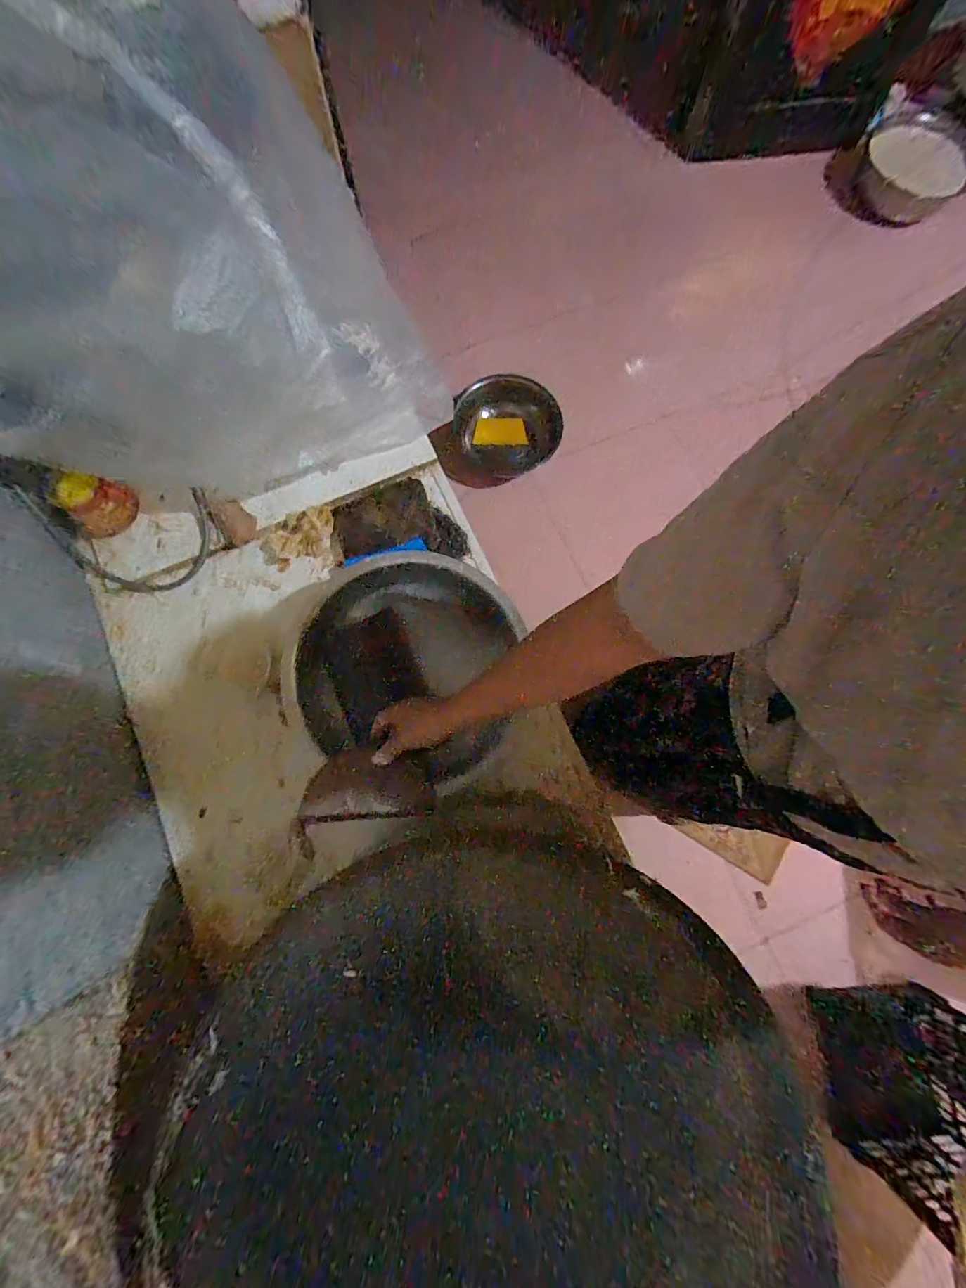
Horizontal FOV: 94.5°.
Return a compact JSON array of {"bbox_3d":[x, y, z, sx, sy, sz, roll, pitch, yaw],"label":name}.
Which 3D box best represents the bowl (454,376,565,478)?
[{"bbox_3d":[0.038,-0.358,0.720,0.166,0.166,0.052,-5,59,0],"label":"bowl"}]

